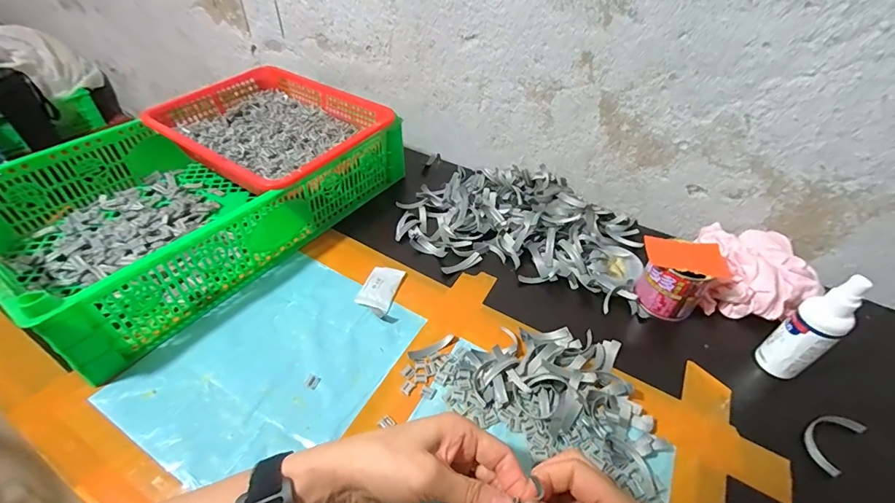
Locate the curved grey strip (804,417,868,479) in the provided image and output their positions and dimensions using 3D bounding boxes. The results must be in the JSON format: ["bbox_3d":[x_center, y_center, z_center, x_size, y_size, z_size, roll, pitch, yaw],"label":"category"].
[{"bbox_3d":[0.355,0.173,0.377,0.068,0.014,0.031,-26,50,-27],"label":"curved grey strip"}]

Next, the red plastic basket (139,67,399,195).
[{"bbox_3d":[-0.251,-0.178,0.605,0.302,0.069,0.243,24,47,21],"label":"red plastic basket"}]

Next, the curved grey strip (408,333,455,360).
[{"bbox_3d":[-0.015,0.101,0.429,0.053,0.004,0.012,-21,48,-23],"label":"curved grey strip"}]

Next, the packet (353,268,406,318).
[{"bbox_3d":[-0.079,0.044,0.485,0.039,0.009,0.071,14,44,12],"label":"packet"}]

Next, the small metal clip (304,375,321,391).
[{"bbox_3d":[-0.133,0.128,0.401,0.014,0.004,0.013,16,45,13],"label":"small metal clip"}]

